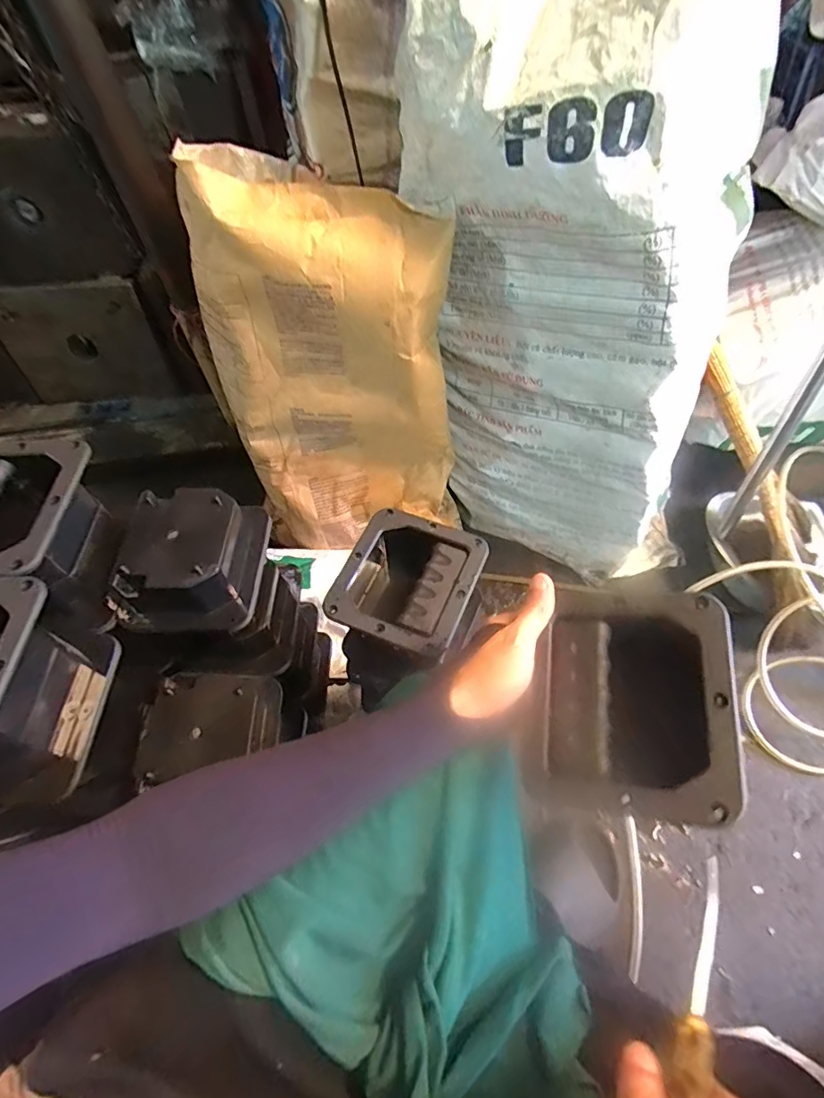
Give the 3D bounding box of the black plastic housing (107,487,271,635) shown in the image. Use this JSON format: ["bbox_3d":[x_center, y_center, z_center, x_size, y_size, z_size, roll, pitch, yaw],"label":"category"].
[{"bbox_3d":[-0.225,0.009,0.538,0.133,0.079,0.141,0,57,5],"label":"black plastic housing"}]

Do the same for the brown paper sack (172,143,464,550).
[{"bbox_3d":[-0.109,-0.228,0.779,0.326,0.540,0.156,-2,57,3],"label":"brown paper sack"}]

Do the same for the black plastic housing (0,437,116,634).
[{"bbox_3d":[-0.361,-0.012,0.497,0.141,0.105,0.145,-3,57,3],"label":"black plastic housing"}]

